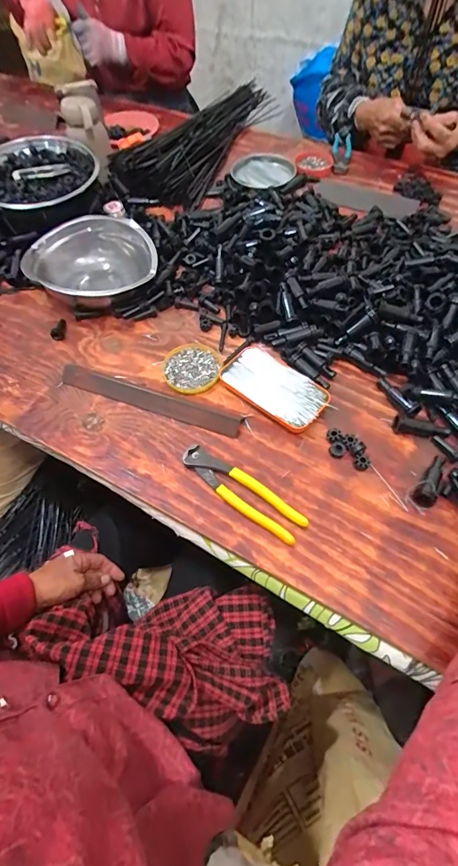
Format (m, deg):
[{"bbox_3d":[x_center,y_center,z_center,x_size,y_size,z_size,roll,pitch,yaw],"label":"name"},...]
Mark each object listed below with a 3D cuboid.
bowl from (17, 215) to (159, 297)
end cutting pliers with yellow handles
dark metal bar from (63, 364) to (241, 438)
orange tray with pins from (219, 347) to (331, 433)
[{"bbox_3d":[-0.223,-0.273,0.653,0.196,0.063,0.197,-1,59,2],"label":"bowl"},{"bbox_3d":[0.015,0.068,0.470,0.164,0.014,0.038,33,66,20],"label":"end cutting pliers with yellow handles"},{"bbox_3d":[-0.114,-0.047,0.550,0.268,0.005,0.033,19,62,13],"label":"dark metal bar"},{"bbox_3d":[0.062,-0.062,0.543,0.143,0.018,0.078,39,68,22],"label":"orange tray with pins"}]

